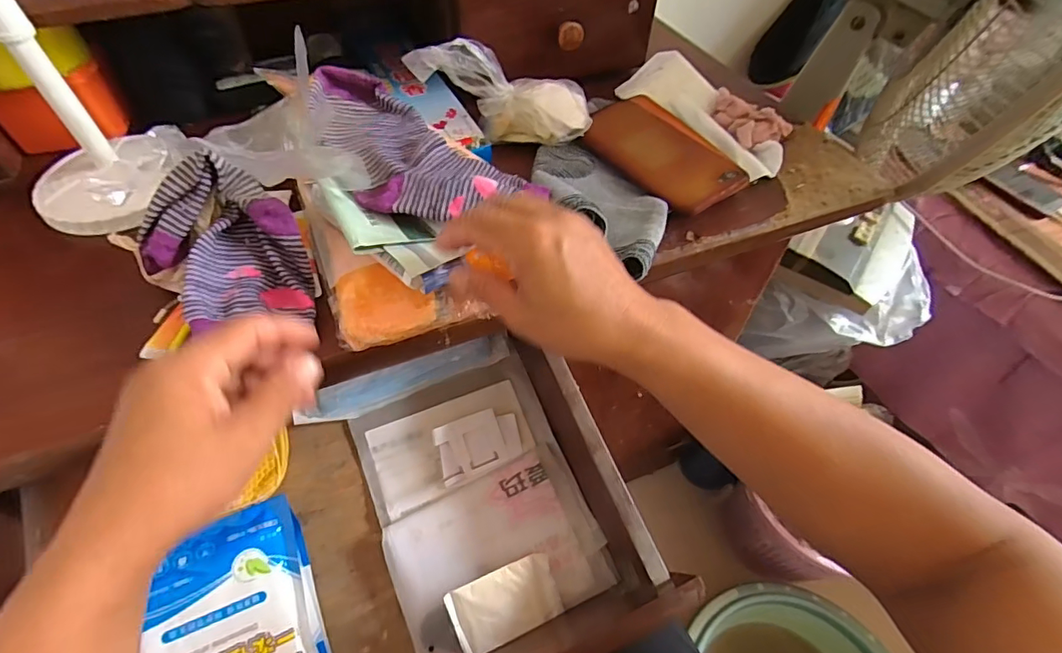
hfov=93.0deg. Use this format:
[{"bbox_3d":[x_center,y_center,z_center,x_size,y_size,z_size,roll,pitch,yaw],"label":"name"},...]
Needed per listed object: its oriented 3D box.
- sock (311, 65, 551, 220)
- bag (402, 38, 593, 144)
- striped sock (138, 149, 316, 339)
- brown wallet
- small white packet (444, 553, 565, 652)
[{"bbox_3d":[-0.090,-0.140,0.394,0.120,0.044,0.202,-29,57,-22],"label":"sock"},{"bbox_3d":[-0.028,-0.213,0.467,0.165,0.071,0.060,18,50,-13],"label":"bag"},{"bbox_3d":[-0.197,-0.049,0.330,0.089,0.071,0.107,-34,59,-25],"label":"striped sock"},{"bbox_3d":[0.115,-0.160,0.448,0.085,0.018,0.153,-27,57,-21],"label":"brown wallet"},{"bbox_3d":[-0.020,0.229,0.413,0.086,0.062,0.008,-19,10,-14],"label":"small white packet"}]

